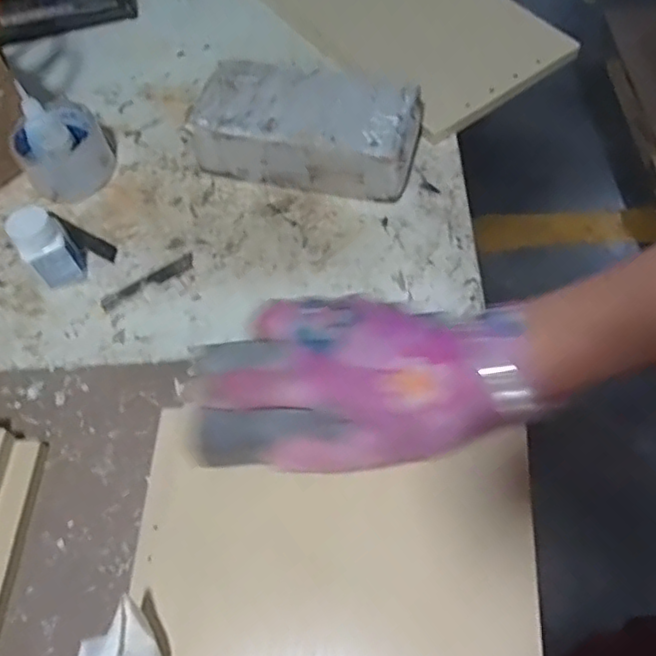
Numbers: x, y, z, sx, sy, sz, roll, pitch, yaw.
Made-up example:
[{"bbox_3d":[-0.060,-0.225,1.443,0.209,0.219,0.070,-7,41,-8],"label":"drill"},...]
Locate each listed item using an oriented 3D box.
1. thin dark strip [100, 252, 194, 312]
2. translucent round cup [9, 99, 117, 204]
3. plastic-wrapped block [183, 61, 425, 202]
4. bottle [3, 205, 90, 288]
[{"bbox_3d":[-0.161,-0.041,0.564,0.088,0.004,0.016,-29,63,-13],"label":"thin dark strip"},{"bbox_3d":[-0.258,-0.173,0.618,0.086,0.052,0.082,-25,62,-10],"label":"translucent round cup"},{"bbox_3d":[-0.019,-0.187,0.595,0.205,0.071,0.101,13,62,11],"label":"plastic-wrapped block"},{"bbox_3d":[-0.242,-0.069,0.545,0.040,0.071,0.035,-34,64,-15],"label":"bottle"}]

